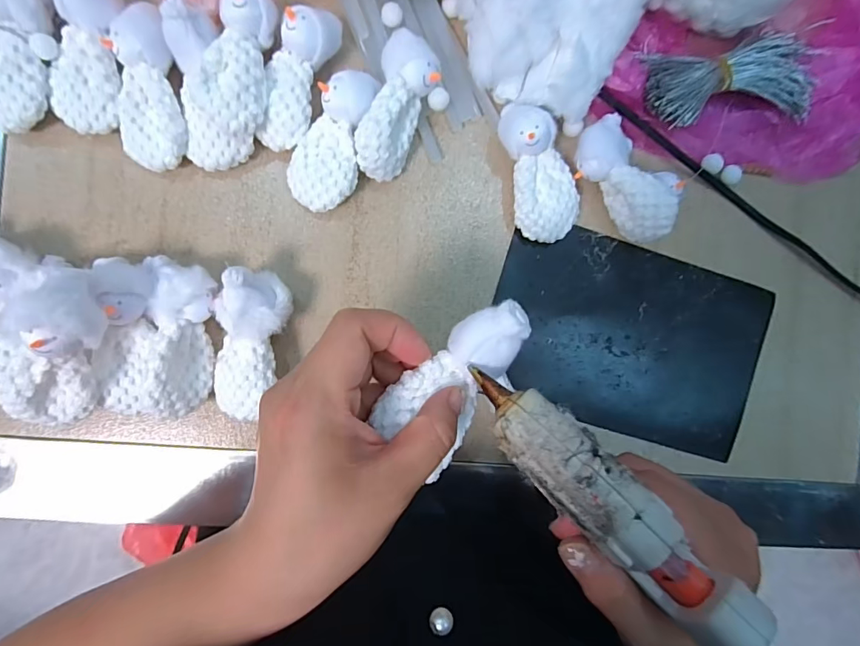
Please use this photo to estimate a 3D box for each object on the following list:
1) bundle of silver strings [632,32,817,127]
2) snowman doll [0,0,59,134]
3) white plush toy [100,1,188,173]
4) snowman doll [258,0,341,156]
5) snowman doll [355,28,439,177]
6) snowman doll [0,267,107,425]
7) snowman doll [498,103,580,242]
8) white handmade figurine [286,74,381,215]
[{"bbox_3d":[0.191,-0.158,0.301,0.112,0.024,0.051,-6,91,-6],"label":"bundle of silver strings"},{"bbox_3d":[-0.234,-0.152,0.257,0.043,0.033,0.082,1,90,-6],"label":"snowman doll"},{"bbox_3d":[-0.163,-0.135,0.267,0.036,0.028,0.086,-1,90,-6],"label":"white plush toy"},{"bbox_3d":[-0.081,-0.145,0.272,0.031,0.028,0.081,21,88,-6],"label":"snowman doll"},{"bbox_3d":[-0.020,-0.130,0.279,0.034,0.037,0.083,18,88,-6],"label":"snowman doll"},{"bbox_3d":[-0.192,0.017,0.236,0.032,0.038,0.082,22,112,-7],"label":"snowman doll"},{"bbox_3d":[0.071,-0.097,0.292,0.041,0.033,0.087,-13,92,-6],"label":"snowman doll"},{"bbox_3d":[-0.058,-0.110,0.280,0.039,0.029,0.082,23,88,-6],"label":"white handmade figurine"}]

